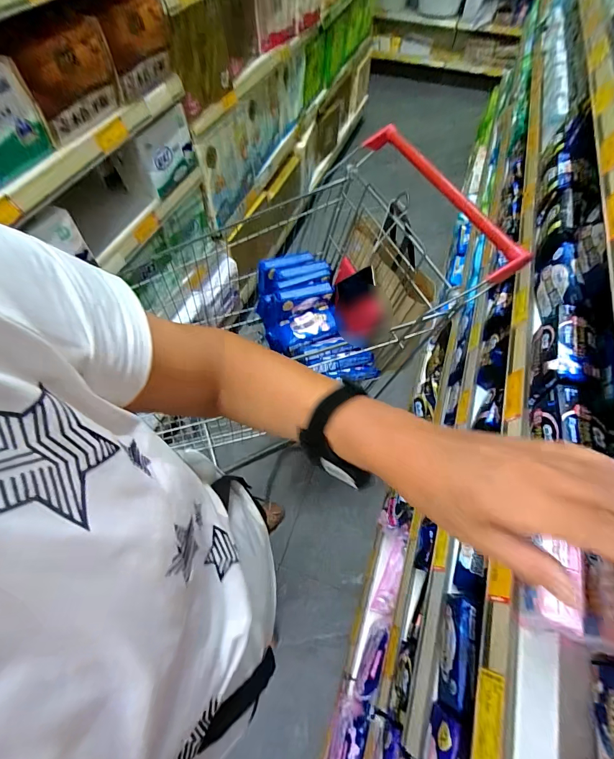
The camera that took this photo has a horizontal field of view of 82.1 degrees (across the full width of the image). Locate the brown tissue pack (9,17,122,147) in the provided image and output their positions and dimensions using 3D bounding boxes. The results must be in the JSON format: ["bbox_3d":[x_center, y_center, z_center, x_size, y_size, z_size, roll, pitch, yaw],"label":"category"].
[{"bbox_3d":[-0.501,-0.645,0.769,0.073,0.145,0.236,23,62,12],"label":"brown tissue pack"}]

